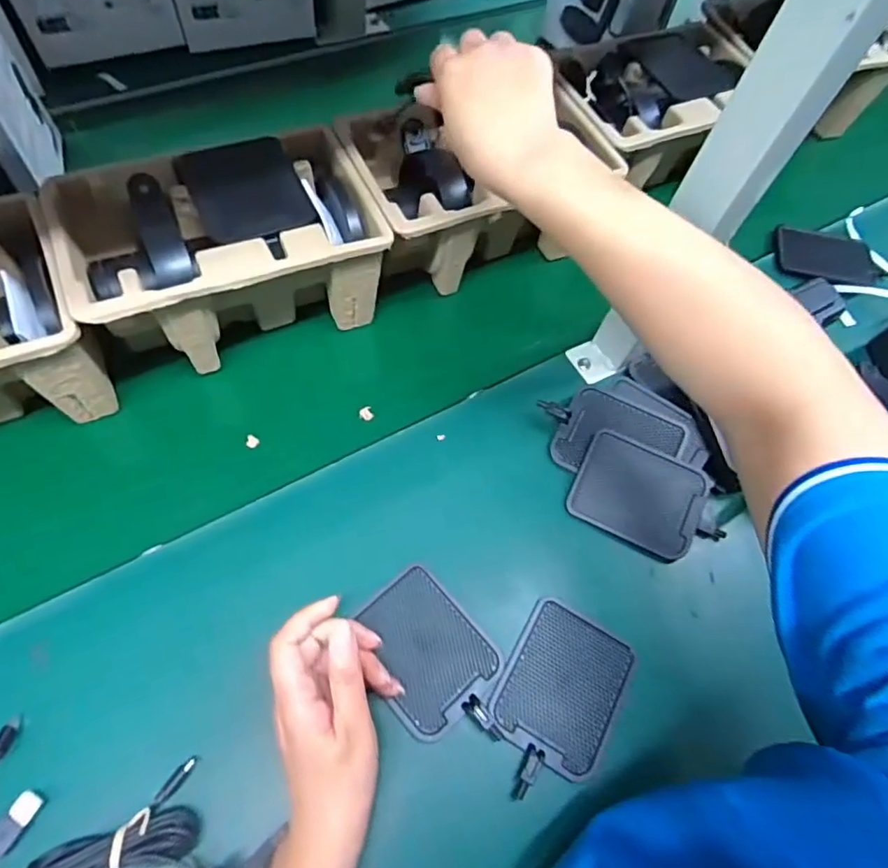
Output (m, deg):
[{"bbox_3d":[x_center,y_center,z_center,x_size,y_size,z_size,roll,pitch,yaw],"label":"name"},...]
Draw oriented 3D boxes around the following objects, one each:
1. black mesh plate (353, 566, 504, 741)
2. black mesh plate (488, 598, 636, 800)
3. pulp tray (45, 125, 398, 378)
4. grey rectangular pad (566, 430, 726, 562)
[{"bbox_3d":[-0.009,0.154,0.385,0.076,0.010,0.112,-37,68,-22],"label":"black mesh plate"},{"bbox_3d":[0.078,0.178,0.378,0.078,0.007,0.115,30,62,10],"label":"black mesh plate"},{"bbox_3d":[-0.169,-0.137,0.452,0.230,0.114,0.137,-21,63,-15],"label":"pulp tray"},{"bbox_3d":[0.163,0.051,0.448,0.113,0.010,0.080,25,77,8],"label":"grey rectangular pad"}]

